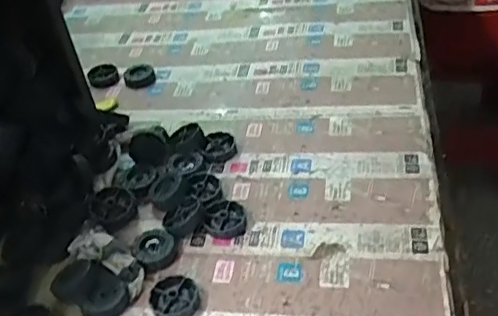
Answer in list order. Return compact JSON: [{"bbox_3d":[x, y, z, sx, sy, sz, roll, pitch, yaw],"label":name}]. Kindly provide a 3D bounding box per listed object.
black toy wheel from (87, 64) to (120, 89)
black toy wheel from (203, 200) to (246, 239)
[{"bbox_3d":[-0.185,-0.104,0.730,0.037,0.010,0.043,-15,42,-10],"label":"black toy wheel"},{"bbox_3d":[-0.021,0.055,0.516,0.036,0.012,0.036,-4,40,4],"label":"black toy wheel"}]

